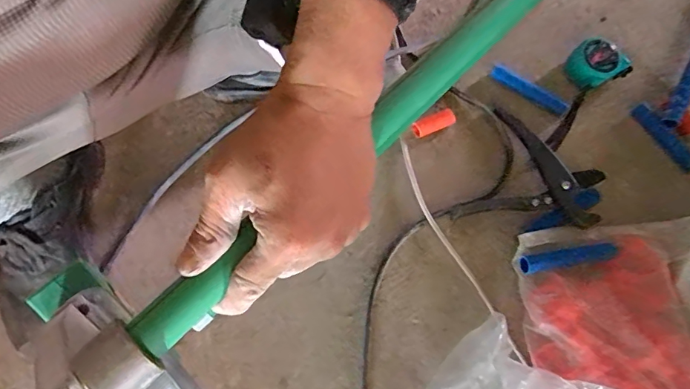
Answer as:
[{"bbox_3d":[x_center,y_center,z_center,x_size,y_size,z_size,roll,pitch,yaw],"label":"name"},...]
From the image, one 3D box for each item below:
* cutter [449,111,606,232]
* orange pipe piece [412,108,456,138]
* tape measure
[{"bbox_3d":[0.231,-0.019,0.562,0.149,0.035,0.160,24,73,6],"label":"cutter"},{"bbox_3d":[0.113,-0.089,0.593,0.054,0.022,0.022,-21,74,-8],"label":"orange pipe piece"},{"bbox_3d":[0.332,-0.172,0.611,0.060,0.045,0.060,-21,74,-8],"label":"tape measure"}]

